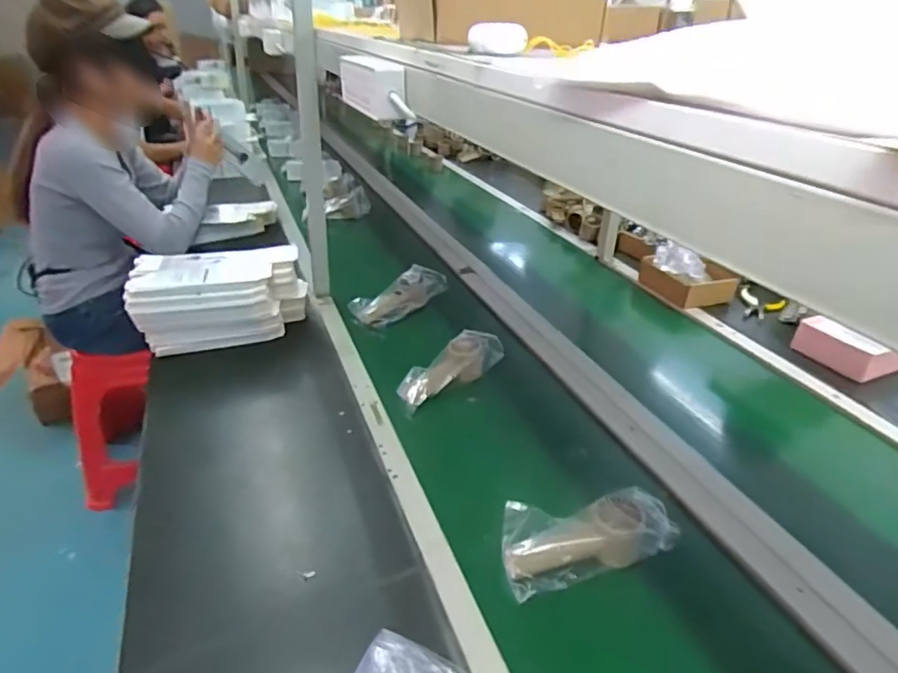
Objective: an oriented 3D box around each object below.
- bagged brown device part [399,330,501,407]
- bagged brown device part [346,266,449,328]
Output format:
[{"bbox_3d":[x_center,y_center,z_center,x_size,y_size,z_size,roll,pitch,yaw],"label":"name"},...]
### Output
[{"bbox_3d":[-0.003,0.047,0.917,0.185,0.088,0.071,-22,39,-36],"label":"bagged brown device part"},{"bbox_3d":[-0.098,-0.083,1.129,0.199,0.036,0.090,-32,43,-23],"label":"bagged brown device part"}]

